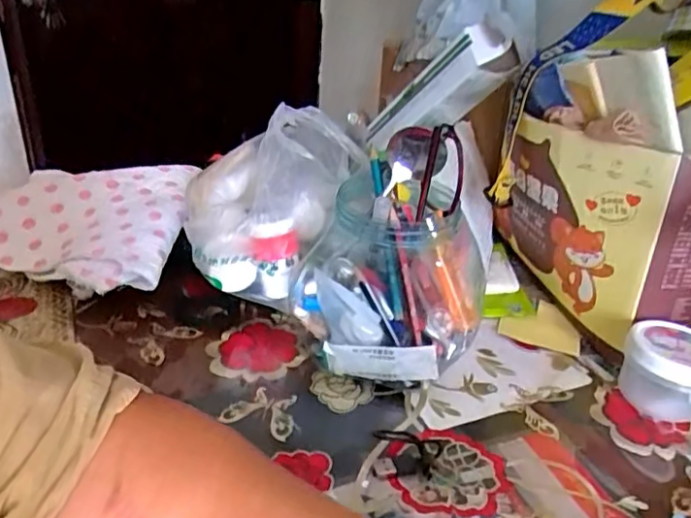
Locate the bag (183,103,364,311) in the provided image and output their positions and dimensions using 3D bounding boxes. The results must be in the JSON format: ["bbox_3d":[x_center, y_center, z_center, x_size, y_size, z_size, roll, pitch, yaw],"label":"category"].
[{"bbox_3d":[-0.064,-0.052,0.508,0.148,0.134,0.132,1,29,-4],"label":"bag"}]

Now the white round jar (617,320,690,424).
[{"bbox_3d":[0.240,0.085,0.441,0.062,0.052,0.056,13,30,17],"label":"white round jar"}]

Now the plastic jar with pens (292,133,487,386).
[{"bbox_3d":[0.036,0.001,0.444,0.139,0.178,0.095,7,29,7],"label":"plastic jar with pens"}]

